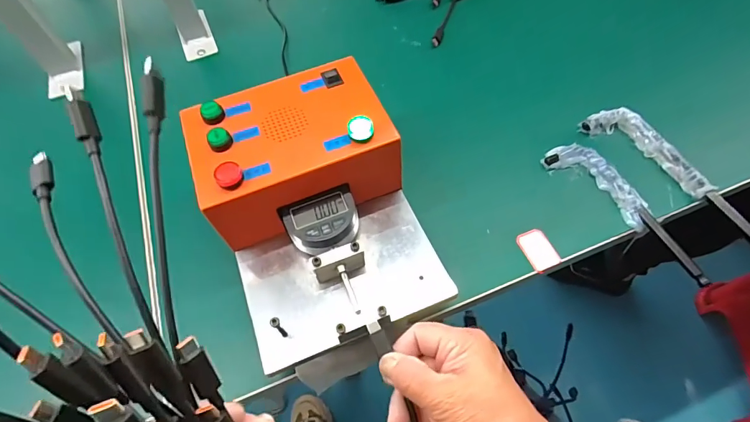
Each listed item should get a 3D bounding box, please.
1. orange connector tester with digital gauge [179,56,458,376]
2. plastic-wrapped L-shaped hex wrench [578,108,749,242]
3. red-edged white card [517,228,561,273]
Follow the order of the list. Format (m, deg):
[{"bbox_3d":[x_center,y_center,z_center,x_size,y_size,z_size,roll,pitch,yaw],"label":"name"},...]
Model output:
[{"bbox_3d":[-0.046,-0.008,0.319,0.153,0.079,0.207,-23,61,-9],"label":"orange connector tester with digital gauge"},{"bbox_3d":[0.272,-0.037,0.367,0.040,0.015,0.179,-33,62,-14],"label":"plastic-wrapped L-shaped hex wrench"},{"bbox_3d":[0.137,0.032,0.345,0.025,0.005,0.036,-22,60,-8],"label":"red-edged white card"}]

